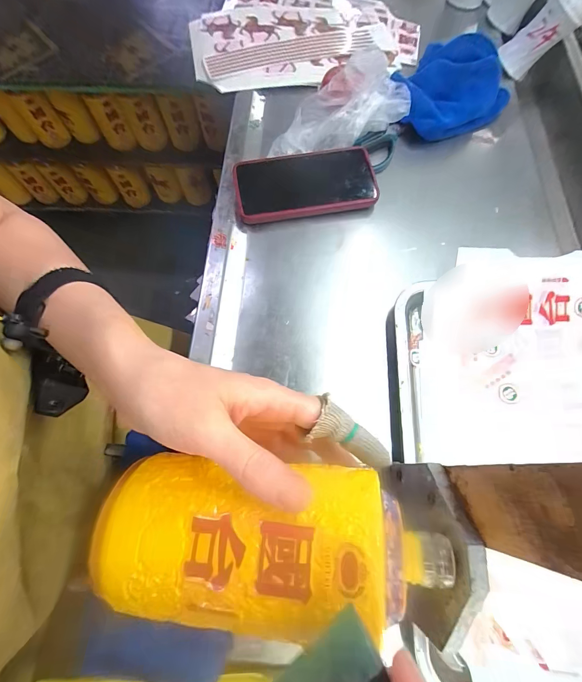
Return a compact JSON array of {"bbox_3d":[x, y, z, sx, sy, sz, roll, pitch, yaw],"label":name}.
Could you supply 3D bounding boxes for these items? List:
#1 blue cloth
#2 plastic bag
[{"bbox_3d":[0.210,-0.328,0.447,0.133,0.058,0.157,33,72,12],"label":"blue cloth"},{"bbox_3d":[0.057,-0.280,0.412,0.182,0.064,0.075,-30,72,-11],"label":"plastic bag"}]

